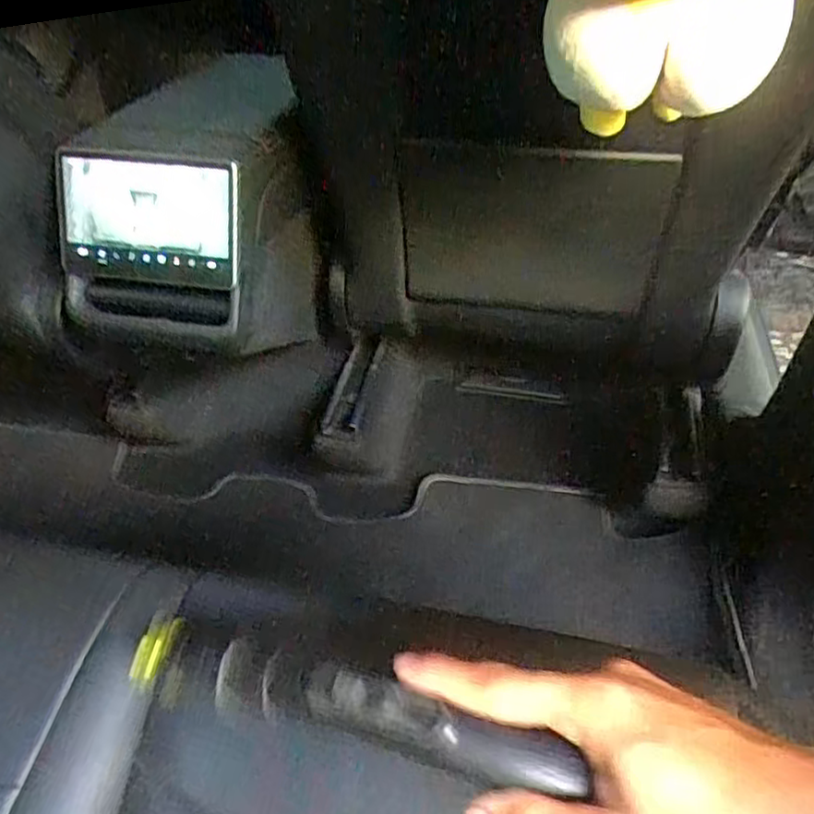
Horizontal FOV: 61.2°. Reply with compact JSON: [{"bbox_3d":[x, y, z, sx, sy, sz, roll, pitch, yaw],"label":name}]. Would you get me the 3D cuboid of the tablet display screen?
[{"bbox_3d":[-0.259,-0.187,0.683,0.190,0.122,0.016,8,23,10],"label":"tablet display screen"}]

